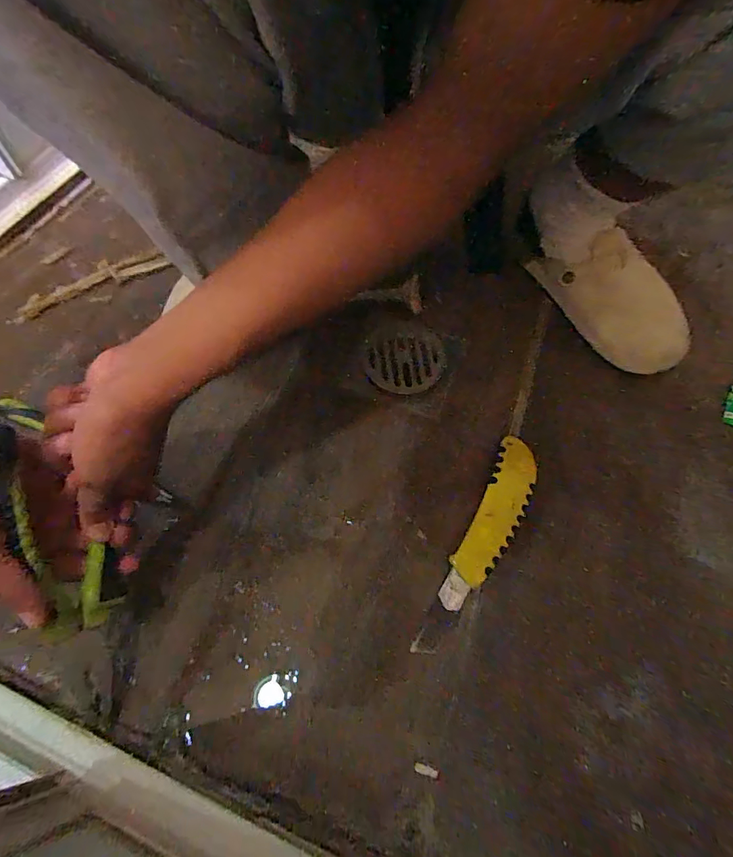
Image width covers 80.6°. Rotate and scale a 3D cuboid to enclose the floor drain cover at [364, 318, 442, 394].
[{"bbox_3d":[0.039,-0.075,0.443,0.077,0.012,0.079,9,61,5],"label":"floor drain cover"}]

